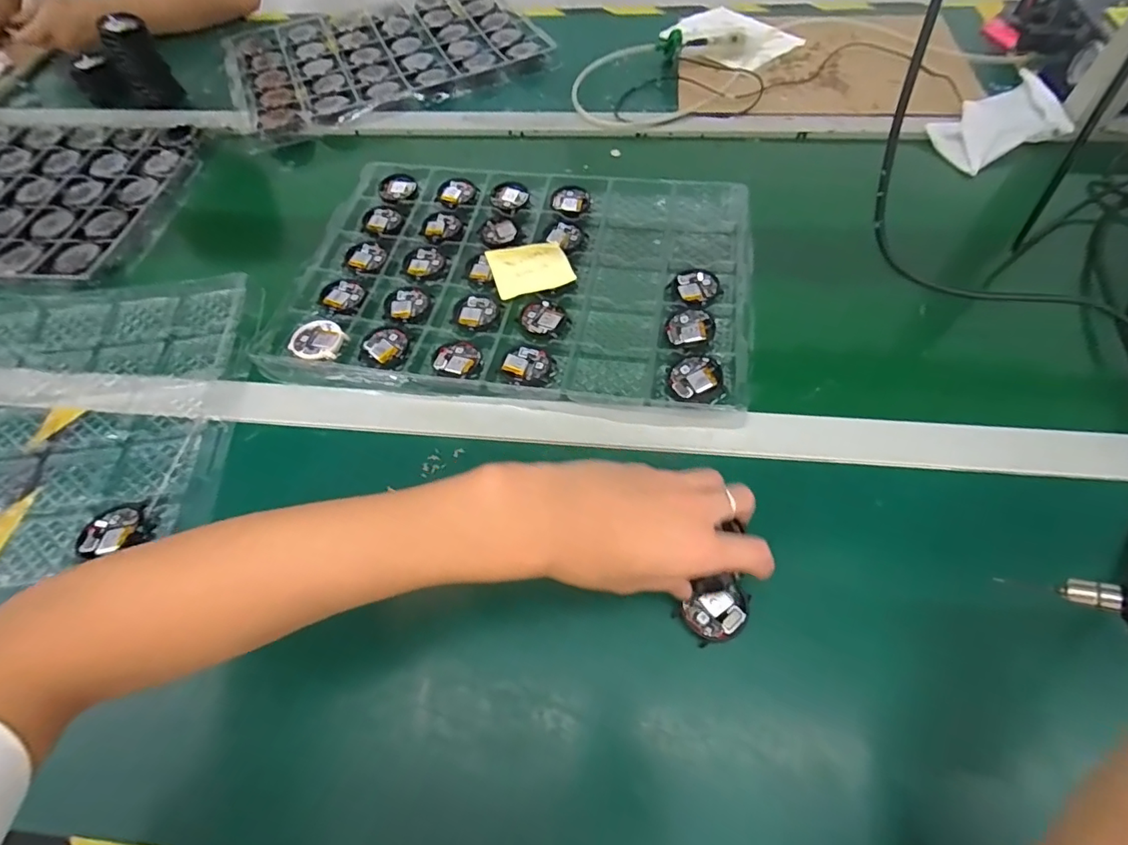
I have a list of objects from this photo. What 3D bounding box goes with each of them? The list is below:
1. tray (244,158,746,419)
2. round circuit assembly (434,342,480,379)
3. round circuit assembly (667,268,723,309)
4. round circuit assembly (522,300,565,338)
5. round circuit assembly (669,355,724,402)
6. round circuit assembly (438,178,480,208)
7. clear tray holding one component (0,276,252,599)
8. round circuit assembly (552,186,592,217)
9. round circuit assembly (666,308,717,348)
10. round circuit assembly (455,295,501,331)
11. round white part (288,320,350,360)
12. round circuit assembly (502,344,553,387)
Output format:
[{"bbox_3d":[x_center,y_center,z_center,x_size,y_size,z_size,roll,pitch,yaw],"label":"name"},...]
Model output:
[{"bbox_3d":[-0.042,-0.151,0.508,0.429,0.019,0.299,8,61,8],"label":"tray"},{"bbox_3d":[-0.094,-0.057,0.459,0.039,0.004,0.037,-1,60,3],"label":"round circuit assembly"},{"bbox_3d":[0.127,-0.129,0.493,0.042,0.010,0.047,-24,61,-10],"label":"round circuit assembly"},{"bbox_3d":[-0.020,-0.098,0.484,0.043,0.004,0.039,37,68,22],"label":"round circuit assembly"},{"bbox_3d":[0.111,-0.037,0.428,0.042,0.010,0.040,-1,60,3],"label":"round circuit assembly"},{"bbox_3d":[-0.122,-0.263,0.585,0.043,0.004,0.051,-26,62,-11],"label":"round circuit assembly"},{"bbox_3d":[-0.525,0.000,0.447,0.479,0.020,0.308,-8,60,-1],"label":"clear tray holding one component"},{"bbox_3d":[0.009,-0.245,0.567,0.041,0.006,0.042,-4,60,1],"label":"round circuit assembly"},{"bbox_3d":[0.114,-0.085,0.462,0.041,0.010,0.041,-1,60,3],"label":"round circuit assembly"},{"bbox_3d":[-0.084,-0.106,0.495,0.043,0.005,0.039,37,69,22],"label":"round circuit assembly"},{"bbox_3d":[-0.228,-0.078,0.479,0.048,0.008,0.045,-1,60,3],"label":"round white part"},{"bbox_3d":[-0.031,-0.050,0.451,0.043,0.005,0.040,-1,60,3],"label":"round circuit assembly"}]

